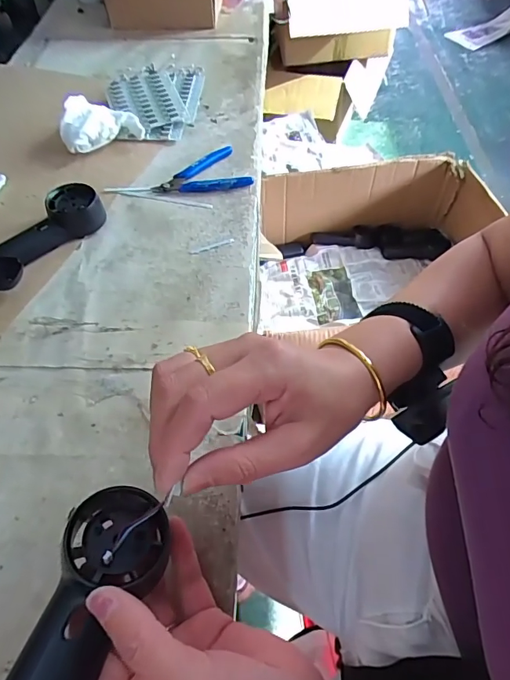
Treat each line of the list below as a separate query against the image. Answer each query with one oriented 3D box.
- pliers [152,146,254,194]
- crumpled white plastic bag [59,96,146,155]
[{"bbox_3d":[-0.069,-0.204,0.554,0.116,0.013,0.074,-23,58,-15],"label":"pliers"},{"bbox_3d":[-0.212,-0.292,0.594,0.102,0.051,0.075,-26,59,-17],"label":"crumpled white plastic bag"}]

